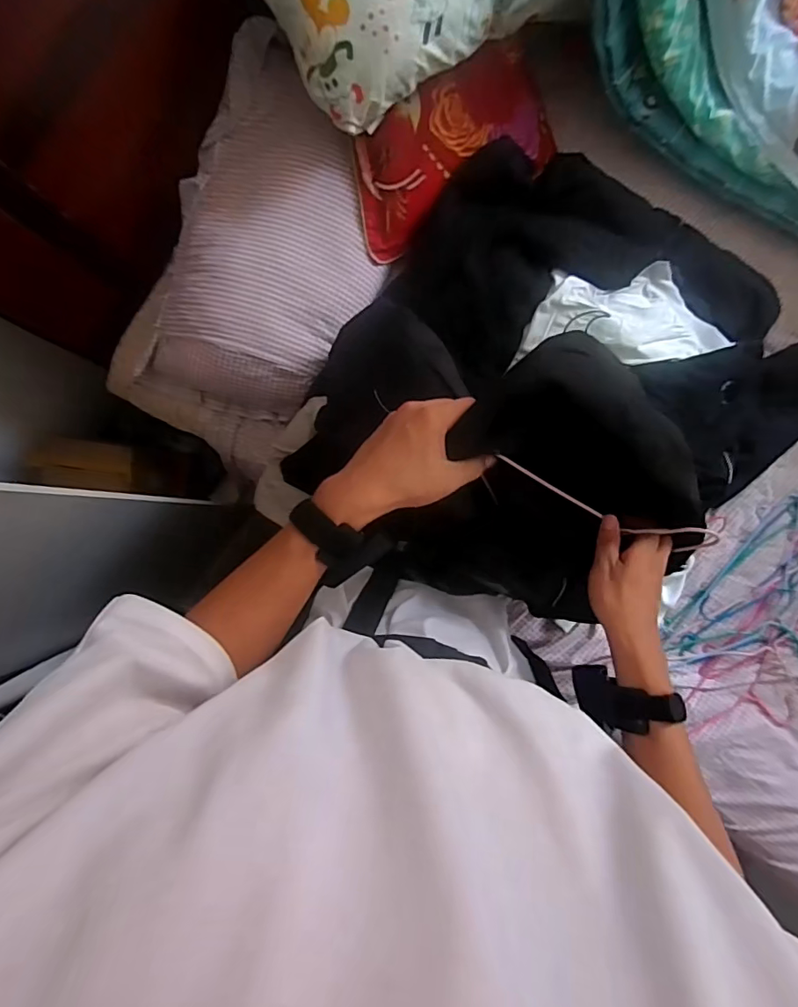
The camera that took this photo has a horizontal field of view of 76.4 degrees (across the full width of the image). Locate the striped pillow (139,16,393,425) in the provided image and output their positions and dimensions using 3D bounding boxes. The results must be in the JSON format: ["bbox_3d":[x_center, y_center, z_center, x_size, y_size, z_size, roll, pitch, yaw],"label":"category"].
[{"bbox_3d":[-0.240,-0.490,0.997,0.420,0.126,0.687,15,89,3],"label":"striped pillow"}]

